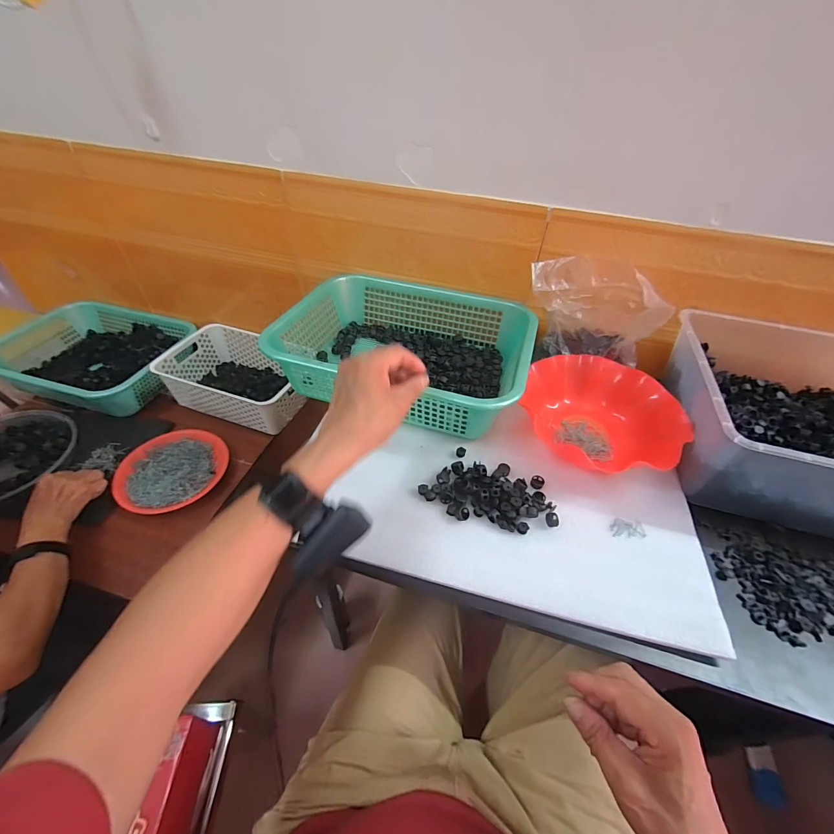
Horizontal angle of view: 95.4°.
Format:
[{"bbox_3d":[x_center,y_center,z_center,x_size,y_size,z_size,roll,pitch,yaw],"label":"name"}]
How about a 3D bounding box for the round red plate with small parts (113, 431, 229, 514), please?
[{"bbox_3d":[-0.476,0.095,0.739,0.177,0.036,0.188,2,46,-2],"label":"round red plate with small parts"}]

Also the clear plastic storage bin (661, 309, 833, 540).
[{"bbox_3d":[0.514,0.000,0.528,0.293,0.136,0.312,2,46,-2],"label":"clear plastic storage bin"}]

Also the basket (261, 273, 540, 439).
[{"bbox_3d":[-0.014,-0.116,0.631,0.387,0.099,0.299,17,48,13],"label":"basket"}]

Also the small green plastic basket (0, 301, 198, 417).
[{"bbox_3d":[-0.749,-0.142,0.899,0.416,0.100,0.299,11,47,7],"label":"small green plastic basket"}]

